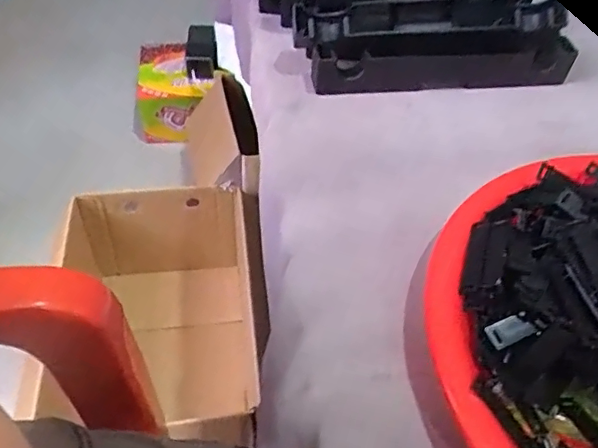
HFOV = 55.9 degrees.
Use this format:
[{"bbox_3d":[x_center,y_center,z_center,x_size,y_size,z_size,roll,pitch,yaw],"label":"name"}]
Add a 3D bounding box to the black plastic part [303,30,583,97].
[{"bbox_3d":[0.109,-0.125,0.432,0.200,0.040,0.033,-4,47,-8],"label":"black plastic part"}]

